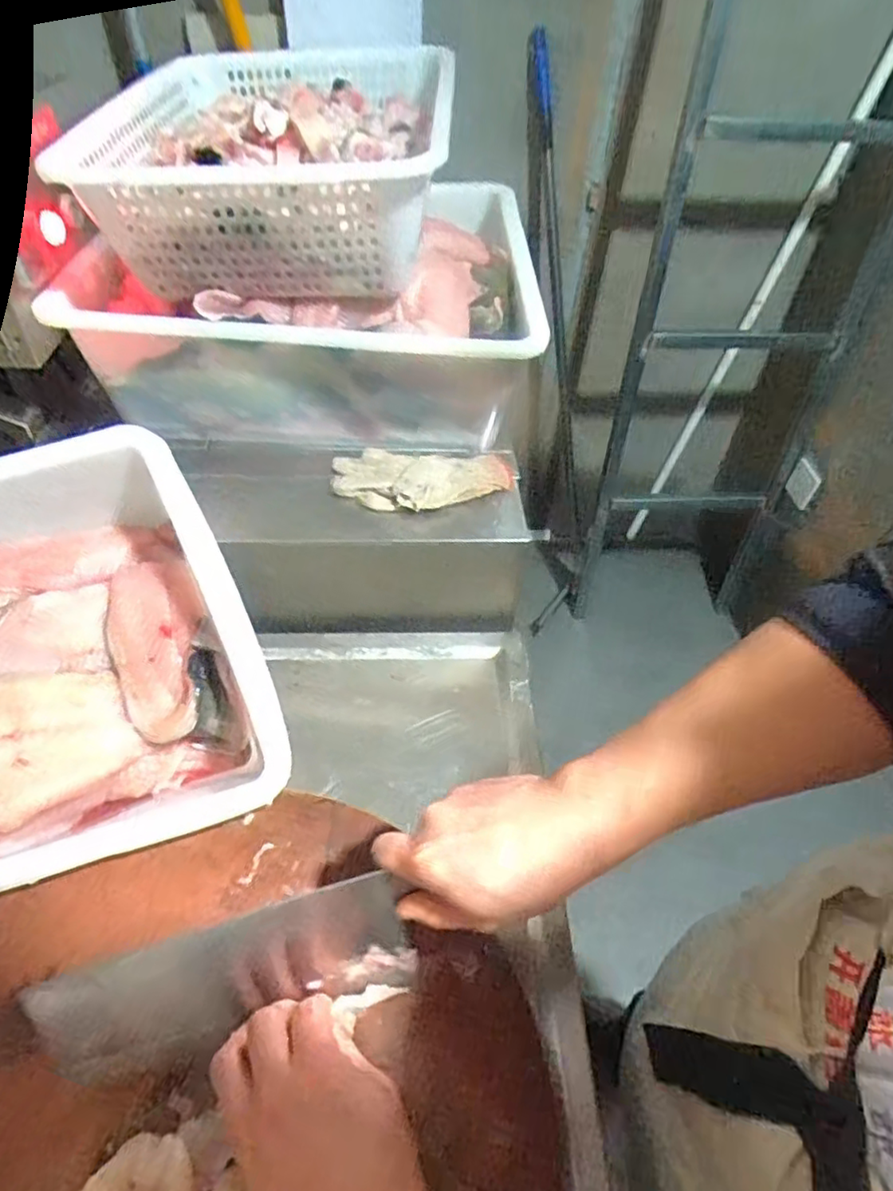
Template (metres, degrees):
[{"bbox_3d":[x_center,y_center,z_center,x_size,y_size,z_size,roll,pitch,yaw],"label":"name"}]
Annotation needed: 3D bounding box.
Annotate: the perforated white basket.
[{"bbox_3d":[-0.163,-0.465,0.680,0.295,0.120,0.435,4,48,0],"label":"perforated white basket"}]

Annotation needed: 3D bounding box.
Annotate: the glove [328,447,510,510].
[{"bbox_3d":[-0.025,-0.127,0.681,0.194,0.028,0.094,0,48,-3],"label":"glove"}]

